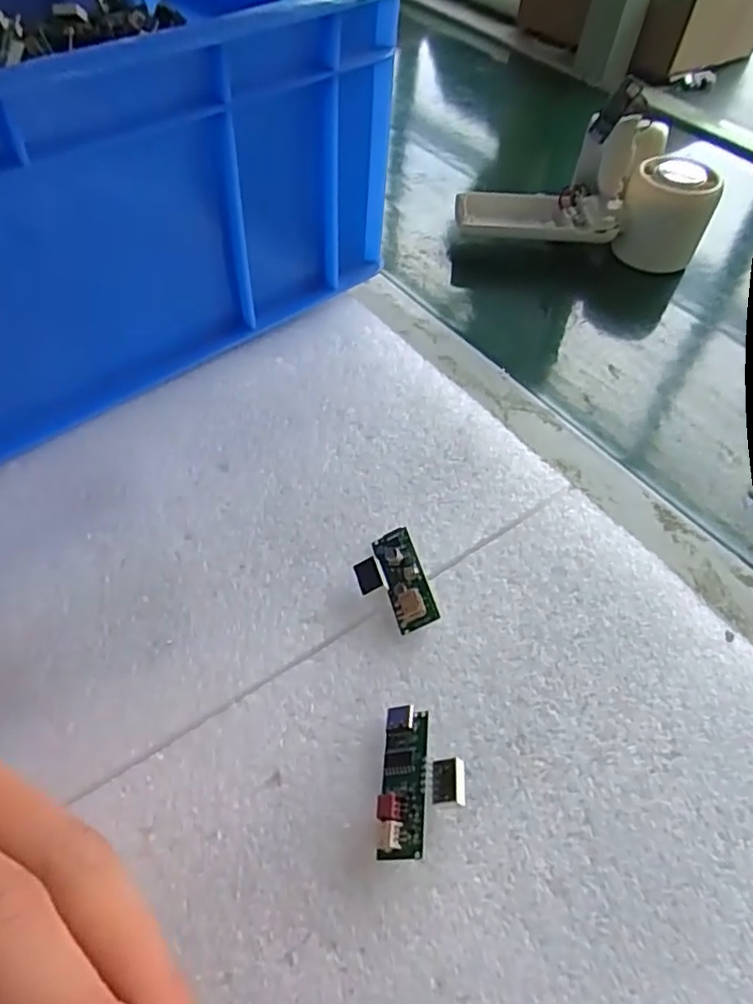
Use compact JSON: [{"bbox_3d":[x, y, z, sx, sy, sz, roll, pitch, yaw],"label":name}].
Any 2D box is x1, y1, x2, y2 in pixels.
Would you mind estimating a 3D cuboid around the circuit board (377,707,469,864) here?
[{"bbox_3d":[0.013,0.078,0.175,0.023,0.012,0.038,8,53,2],"label":"circuit board"}]

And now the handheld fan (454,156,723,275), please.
[{"bbox_3d":[0.133,-0.196,0.415,0.152,0.058,0.045,6,51,-1],"label":"handheld fan"}]

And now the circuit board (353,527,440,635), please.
[{"bbox_3d":[0.005,0.027,0.215,0.022,0.010,0.037,-9,53,-13],"label":"circuit board"}]

